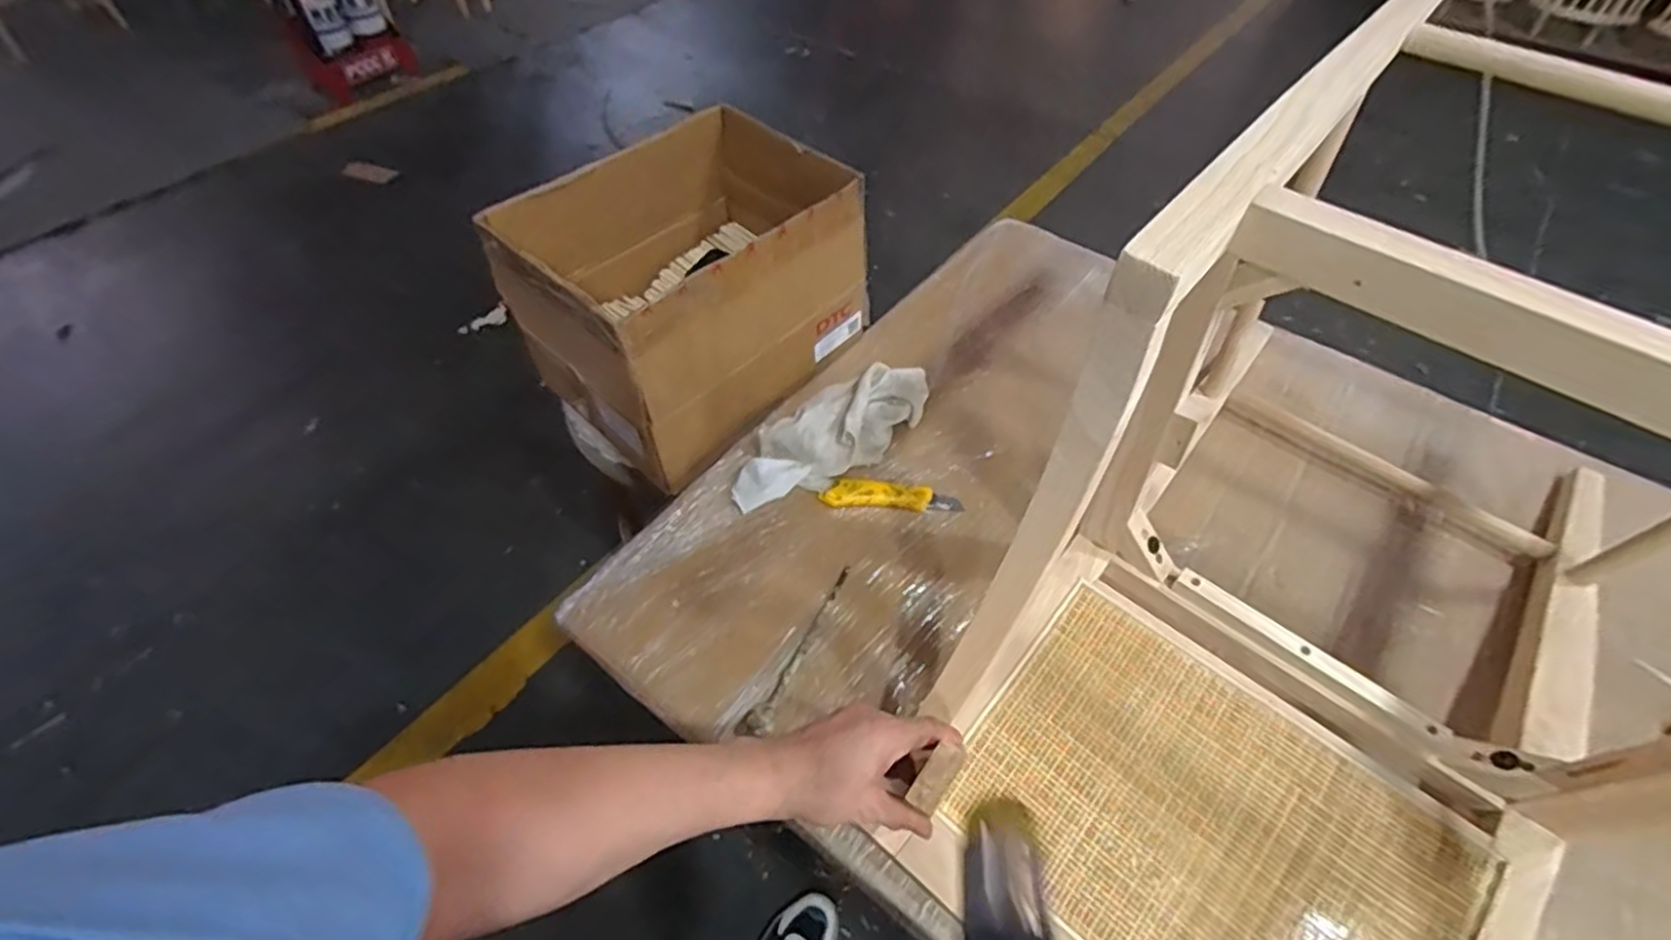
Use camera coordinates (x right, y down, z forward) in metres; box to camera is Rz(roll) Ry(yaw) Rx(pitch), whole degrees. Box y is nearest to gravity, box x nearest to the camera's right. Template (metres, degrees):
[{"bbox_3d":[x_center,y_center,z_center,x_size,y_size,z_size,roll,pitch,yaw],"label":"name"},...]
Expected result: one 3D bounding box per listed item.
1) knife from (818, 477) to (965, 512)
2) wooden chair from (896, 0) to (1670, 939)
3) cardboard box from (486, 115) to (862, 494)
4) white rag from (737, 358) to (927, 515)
[{"bbox_3d":[0.070,0.032,0.890,0.171,0.030,0.029,1,52,0],"label":"knife"},{"bbox_3d":[0.461,0.062,0.586,0.499,0.482,0.789,36,60,24],"label":"wooden chair"},{"bbox_3d":[-0.180,-0.269,0.997,0.308,0.250,0.450,35,59,24],"label":"cardboard box"},{"bbox_3d":[-0.010,-0.049,0.923,0.284,0.073,0.122,-34,60,-24],"label":"white rag"}]

